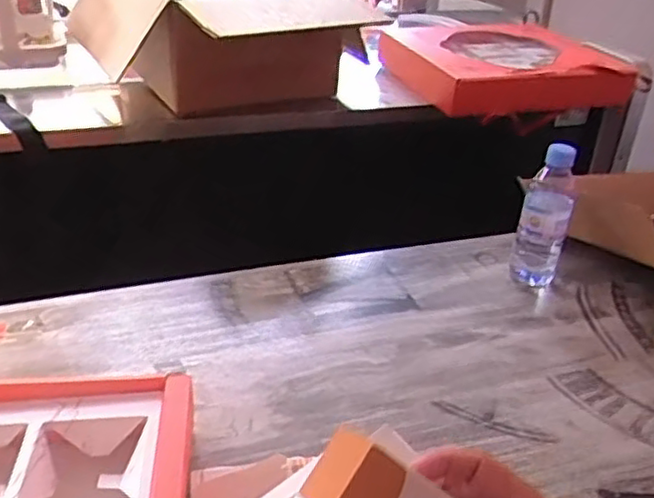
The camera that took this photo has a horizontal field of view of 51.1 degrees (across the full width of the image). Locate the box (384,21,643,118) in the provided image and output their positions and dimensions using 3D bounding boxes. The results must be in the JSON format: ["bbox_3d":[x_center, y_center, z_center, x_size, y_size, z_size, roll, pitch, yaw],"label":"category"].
[{"bbox_3d":[0.315,-0.361,1.309,0.355,0.086,0.348,-9,33,-19],"label":"box"}]

